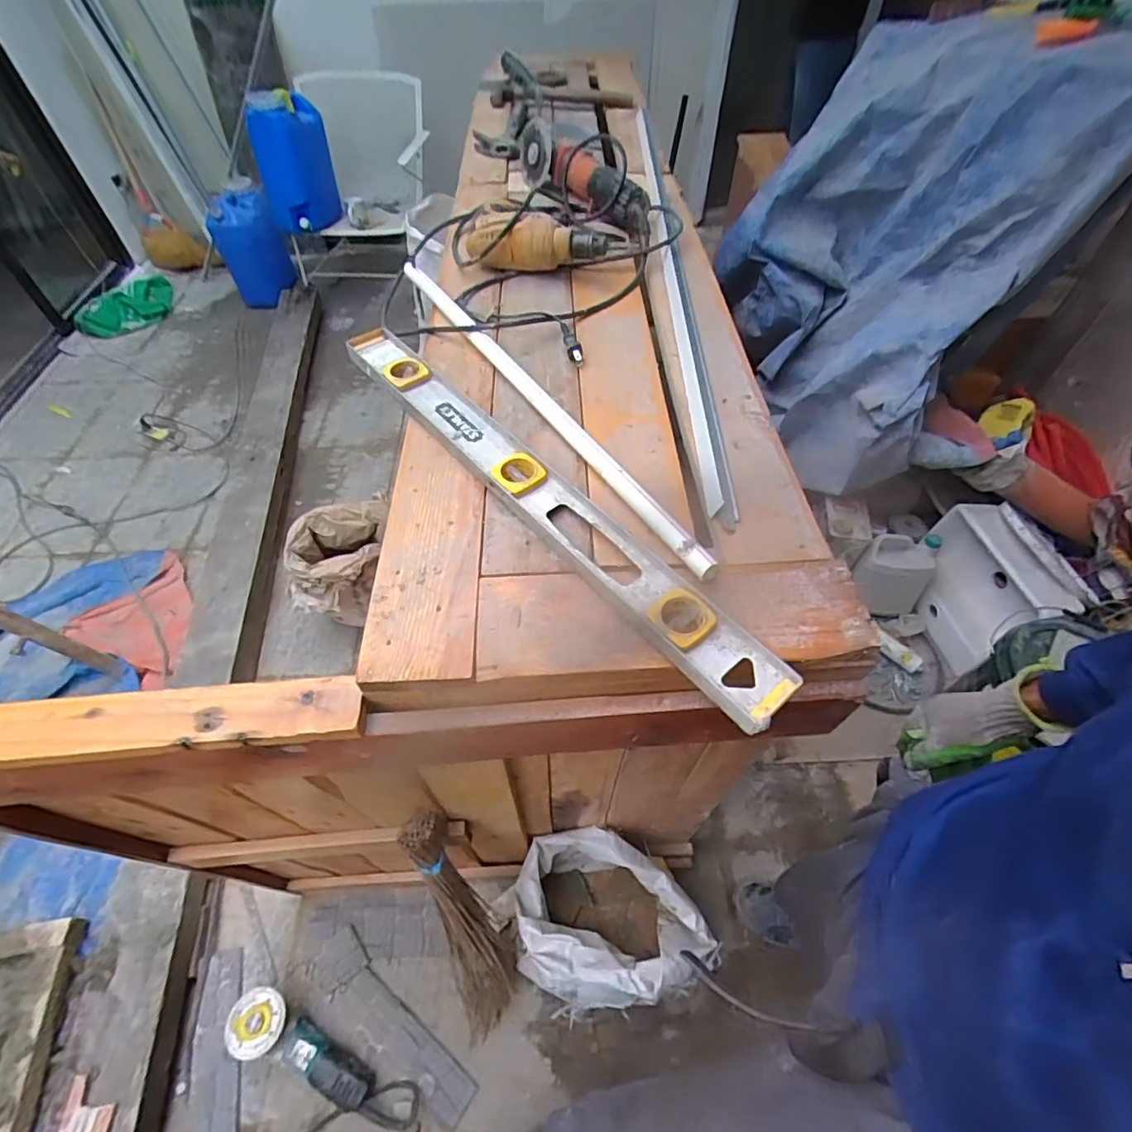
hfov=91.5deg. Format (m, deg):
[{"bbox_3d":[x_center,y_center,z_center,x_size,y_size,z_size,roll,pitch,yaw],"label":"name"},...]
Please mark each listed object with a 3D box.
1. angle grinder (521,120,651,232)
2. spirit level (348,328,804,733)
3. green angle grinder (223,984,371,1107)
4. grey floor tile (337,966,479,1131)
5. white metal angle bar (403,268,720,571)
[{"bbox_3d":[0.020,-0.675,0.941,0.099,0.083,0.352,-27,58,-18],"label":"angle grinder"},{"bbox_3d":[-0.040,-0.081,0.532,0.057,0.019,0.598,-35,61,-23],"label":"spirit level"},{"bbox_3d":[-0.468,0.858,0.987,0.267,0.094,0.103,16,55,12],"label":"green angle grinder"},{"bbox_3d":[-0.298,0.885,1.025,0.295,0.010,0.071,33,57,20],"label":"grey floor tile"},{"bbox_3d":[-0.041,-0.196,0.615,0.024,0.026,0.602,-26,59,-22],"label":"white metal angle bar"}]

